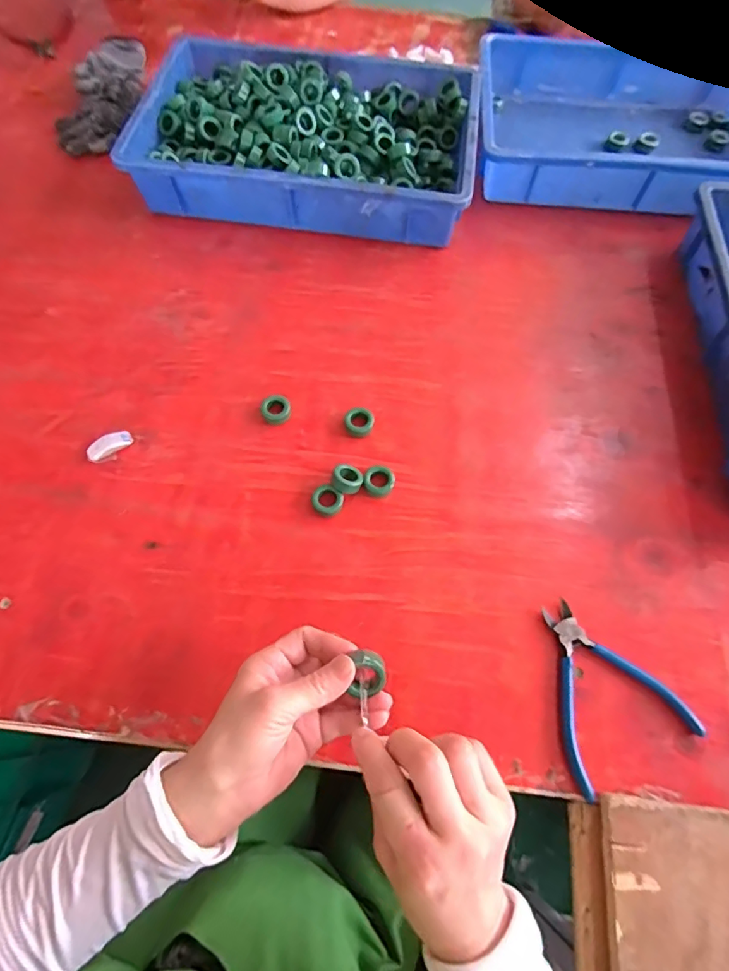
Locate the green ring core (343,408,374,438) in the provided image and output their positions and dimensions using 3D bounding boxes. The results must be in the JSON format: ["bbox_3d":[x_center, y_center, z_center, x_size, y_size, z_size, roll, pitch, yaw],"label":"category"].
[{"bbox_3d":[-0.006,-0.068,0.531,0.031,0.014,0.030,0,65,-1],"label":"green ring core"}]

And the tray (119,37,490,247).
[{"bbox_3d":[-0.072,-0.476,0.680,0.432,0.079,0.301,6,65,2],"label":"tray"}]

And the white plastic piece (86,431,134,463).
[{"bbox_3d":[-0.263,-0.042,0.511,0.045,0.012,0.018,-34,70,-15],"label":"white plastic piece"}]

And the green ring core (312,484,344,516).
[{"bbox_3d":[-0.037,0.015,0.489,0.031,0.010,0.029,28,68,12],"label":"green ring core"}]

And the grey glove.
[{"bbox_3d":[-0.390,-0.600,0.758,0.099,0.034,0.273,3,65,1],"label":"grey glove"}]

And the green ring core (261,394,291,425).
[{"bbox_3d":[-0.095,-0.082,0.532,0.030,0.010,0.035,-15,66,-8],"label":"green ring core"}]

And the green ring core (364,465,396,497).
[{"bbox_3d":[0.015,-0.004,0.498,0.029,0.013,0.029,0,65,-1],"label":"green ring core"}]

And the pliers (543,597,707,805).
[{"bbox_3d":[0.201,0.168,0.426,0.114,0.009,0.137,-20,67,-10],"label":"pliers"}]

